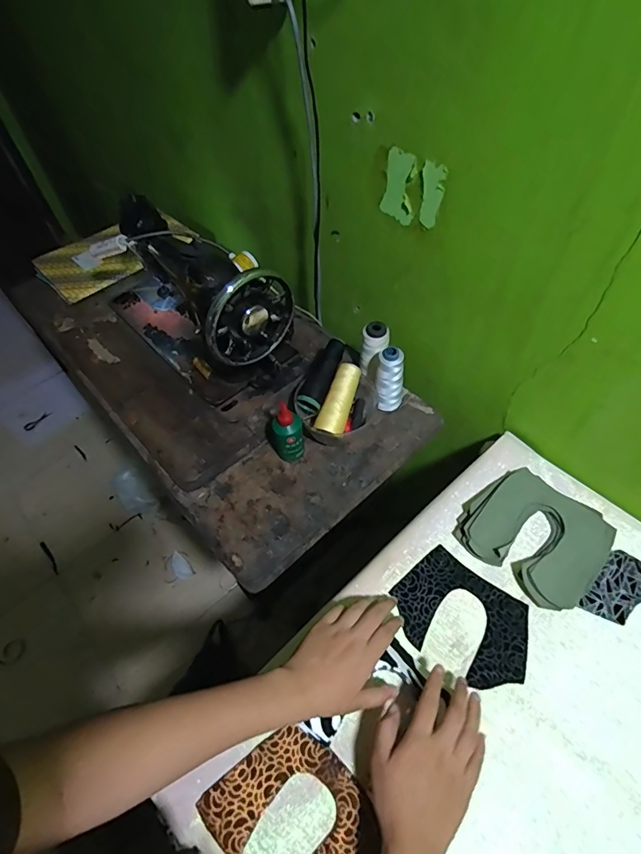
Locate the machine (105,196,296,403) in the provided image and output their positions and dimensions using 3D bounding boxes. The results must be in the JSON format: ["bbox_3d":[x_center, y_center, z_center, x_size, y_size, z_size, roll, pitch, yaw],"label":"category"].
[{"bbox_3d":[-0.222,-0.226,0.725,0.167,0.204,0.381,-36,61,-19],"label":"machine"}]

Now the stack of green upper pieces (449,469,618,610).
[{"bbox_3d":[0.268,0.134,0.566,0.159,0.030,0.141,37,66,25],"label":"stack of green upper pieces"}]

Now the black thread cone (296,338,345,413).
[{"bbox_3d":[0.005,-0.076,0.668,0.036,0.044,0.121,22,78,18],"label":"black thread cone"}]

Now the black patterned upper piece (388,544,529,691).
[{"bbox_3d":[0.168,0.225,0.529,0.156,0.011,0.113,31,63,22],"label":"black patterned upper piece"}]

